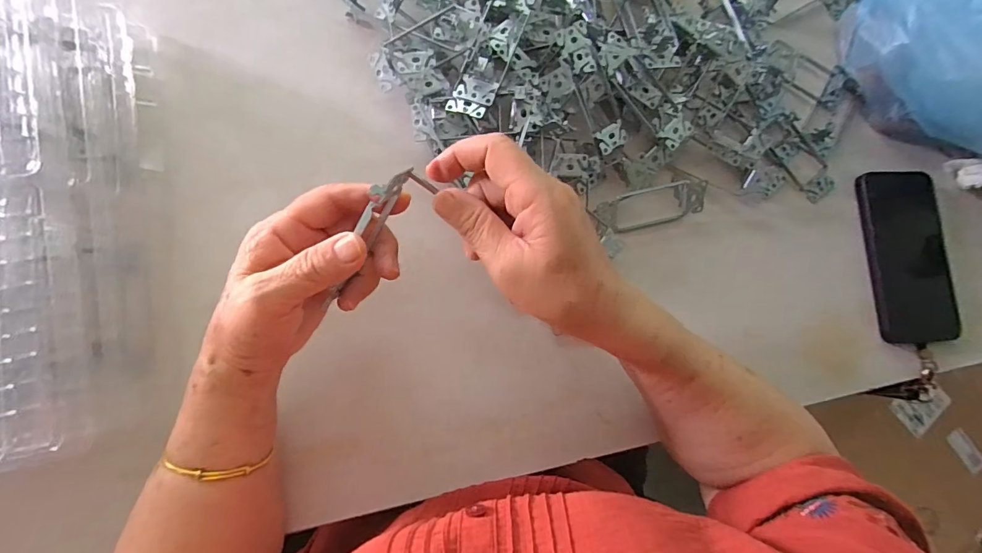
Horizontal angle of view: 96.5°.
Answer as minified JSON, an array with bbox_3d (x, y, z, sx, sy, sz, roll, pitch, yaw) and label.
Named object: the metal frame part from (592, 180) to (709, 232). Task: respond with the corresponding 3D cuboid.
[{"bbox_3d":[0.146,-0.064,0.400,0.107,0.021,0.032,-13,84,-8],"label":"metal frame part"}]

